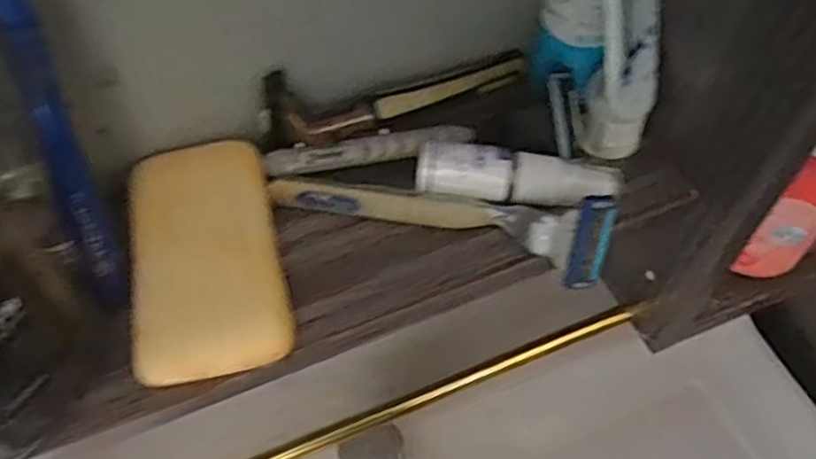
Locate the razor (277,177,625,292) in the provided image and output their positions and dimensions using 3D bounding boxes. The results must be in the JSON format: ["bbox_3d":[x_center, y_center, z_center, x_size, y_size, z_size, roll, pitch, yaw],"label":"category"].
[{"bbox_3d":[0.012,-0.009,0.267,0.129,0.032,0.018,14,55,7],"label":"razor"}]

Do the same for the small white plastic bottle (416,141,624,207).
[{"bbox_3d":[0.044,-0.022,0.271,0.078,0.016,0.016,2,54,-1],"label":"small white plastic bottle"}]

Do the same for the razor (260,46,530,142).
[{"bbox_3d":[0.000,-0.061,0.293,0.117,0.029,0.023,-20,57,-16],"label":"razor"}]

